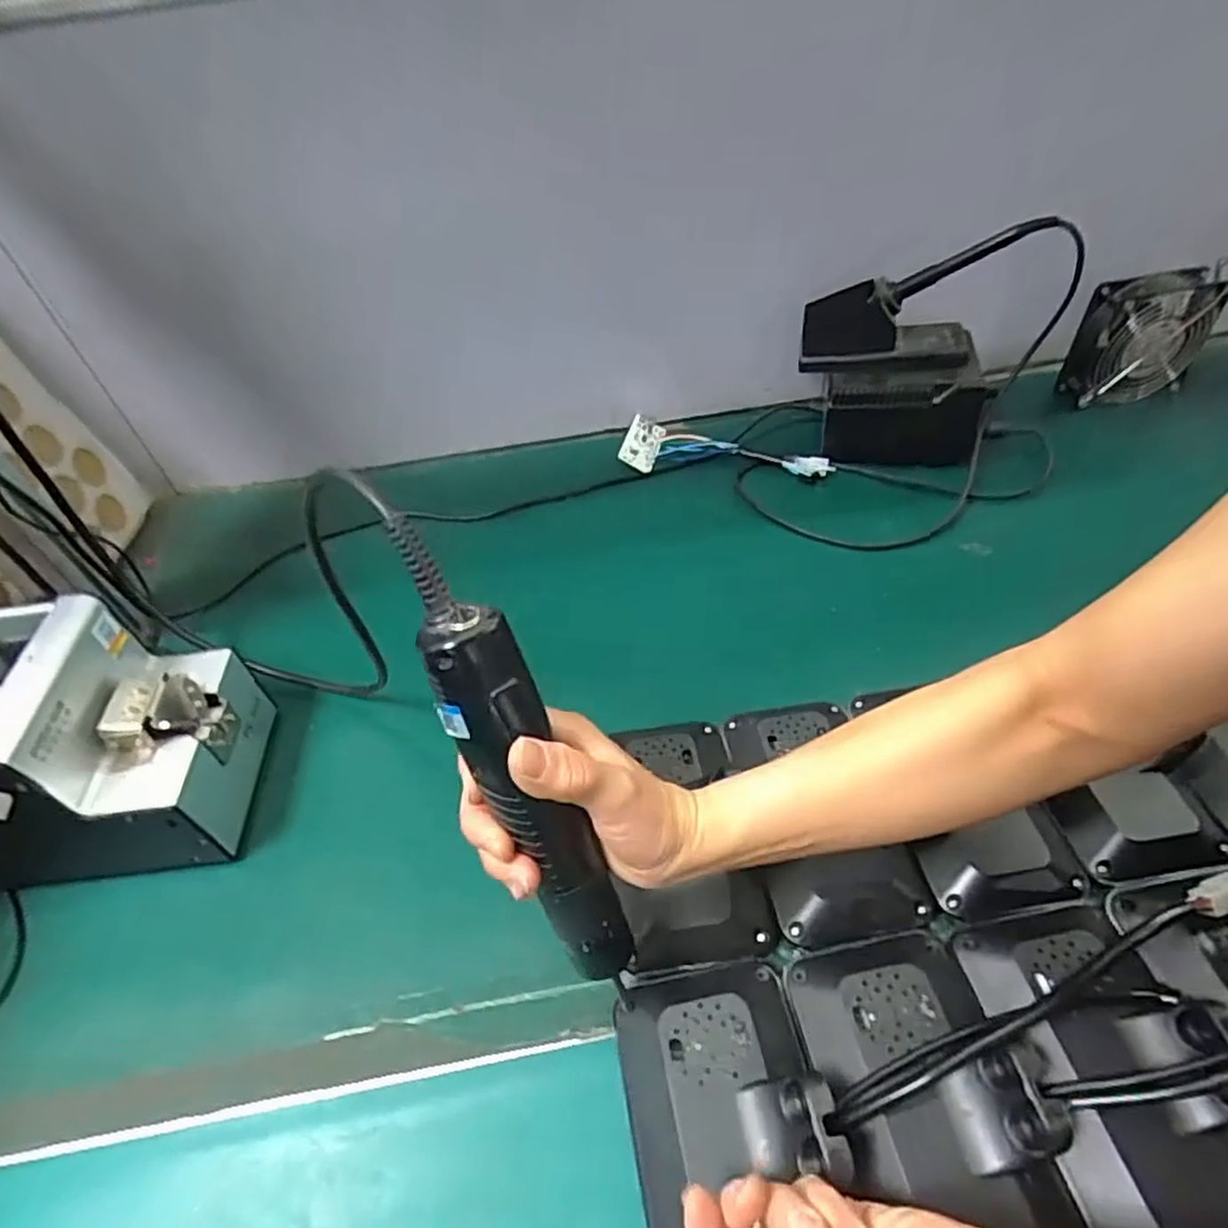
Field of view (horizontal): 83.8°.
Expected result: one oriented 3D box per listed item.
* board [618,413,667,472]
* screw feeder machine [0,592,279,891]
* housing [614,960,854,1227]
[{"bbox_3d":[0.032,-0.186,0.737,0.037,0.007,0.078,24,52,-5],"label":"board"},{"bbox_3d":[-0.351,0.086,0.446,0.193,0.148,0.127,-8,48,-1],"label":"screw feeder machine"},{"bbox_3d":[0.055,0.242,0.312,0.091,0.048,0.155,-11,48,-4],"label":"housing"}]

